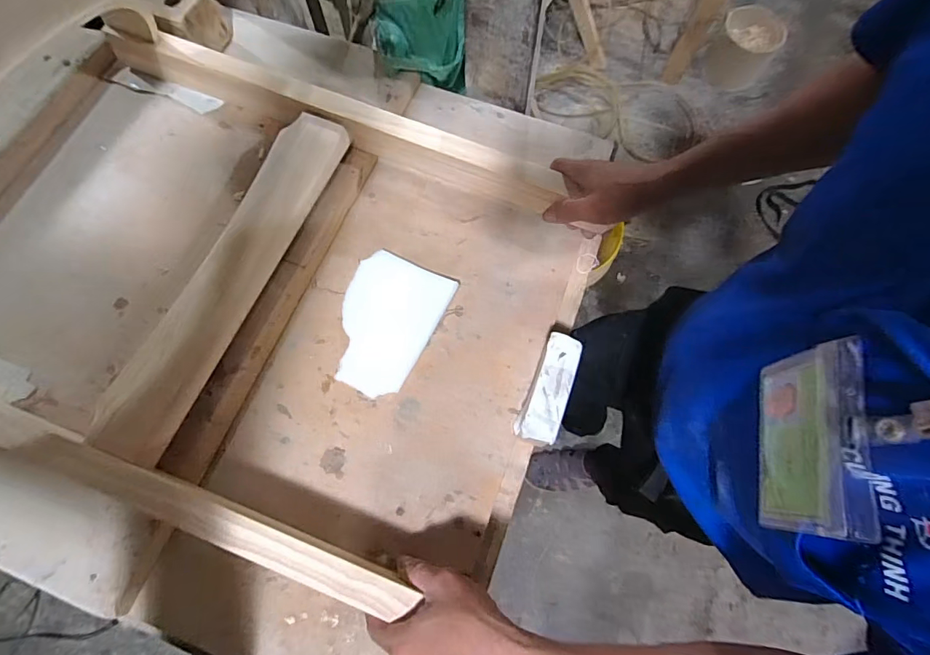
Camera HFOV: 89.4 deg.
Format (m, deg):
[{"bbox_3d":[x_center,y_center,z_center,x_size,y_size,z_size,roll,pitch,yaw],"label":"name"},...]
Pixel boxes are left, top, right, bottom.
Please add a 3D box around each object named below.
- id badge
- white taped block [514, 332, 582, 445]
[{"bbox_3d":[0.194,0.063,0.265,0.009,0.081,0.100,11,72,1],"label":"id badge"},{"bbox_3d":[0.095,0.072,0.534,0.040,0.053,0.122,20,71,6],"label":"white taped block"}]

